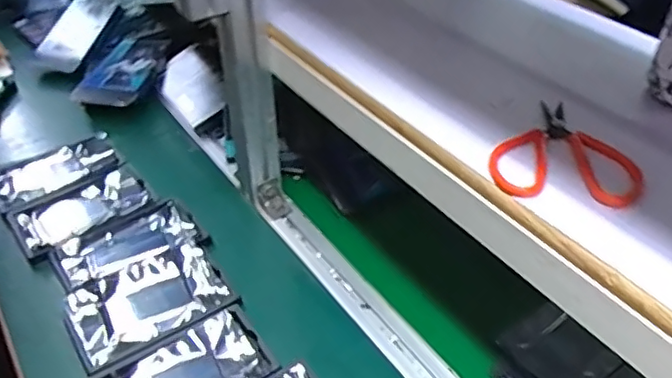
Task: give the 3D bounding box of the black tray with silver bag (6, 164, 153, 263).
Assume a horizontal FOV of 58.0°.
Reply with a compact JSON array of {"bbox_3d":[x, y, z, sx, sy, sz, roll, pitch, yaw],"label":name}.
[{"bbox_3d":[-0.304,0.024,0.729,0.154,0.017,0.098,-26,47,-28],"label":"black tray with silver bag"}]

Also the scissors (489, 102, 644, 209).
[{"bbox_3d":[0.168,-0.029,0.455,0.101,0.010,0.111,5,40,6],"label":"scissors"}]

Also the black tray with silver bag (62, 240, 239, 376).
[{"bbox_3d":[-0.192,0.114,0.621,0.154,0.016,0.101,-23,45,-26],"label":"black tray with silver bag"}]

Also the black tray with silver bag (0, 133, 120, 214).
[{"bbox_3d":[-0.362,-0.021,0.782,0.152,0.022,0.089,-28,48,-30],"label":"black tray with silver bag"}]

